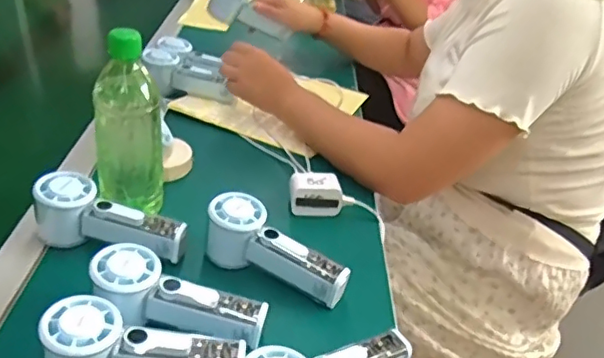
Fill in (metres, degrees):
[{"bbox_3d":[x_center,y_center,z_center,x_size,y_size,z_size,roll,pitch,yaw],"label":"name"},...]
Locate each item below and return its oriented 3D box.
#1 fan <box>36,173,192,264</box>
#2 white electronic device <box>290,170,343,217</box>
[{"bbox_3d":[-0.190,0.036,0.588,0.151,0.058,0.052,8,32,3],"label":"fan"},{"bbox_3d":[0.017,0.016,0.692,0.061,0.040,0.045,2,32,-6],"label":"white electronic device"}]

